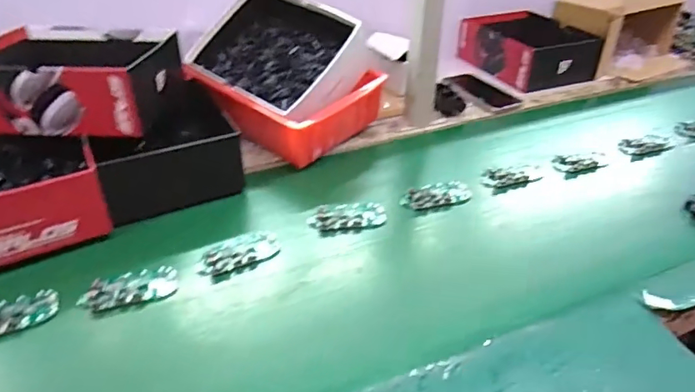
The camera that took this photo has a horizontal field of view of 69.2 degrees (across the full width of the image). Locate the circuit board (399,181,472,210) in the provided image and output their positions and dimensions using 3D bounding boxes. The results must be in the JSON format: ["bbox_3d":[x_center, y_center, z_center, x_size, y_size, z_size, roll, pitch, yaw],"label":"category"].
[{"bbox_3d":[0.123,-0.001,0.708,0.099,0.008,0.040,-14,56,-15],"label":"circuit board"}]

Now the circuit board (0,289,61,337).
[{"bbox_3d":[-0.355,0.126,0.522,0.100,0.022,0.042,-23,42,-30],"label":"circuit board"}]

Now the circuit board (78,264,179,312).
[{"bbox_3d":[-0.240,0.101,0.559,0.096,0.018,0.046,-13,40,-16],"label":"circuit board"}]

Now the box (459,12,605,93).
[{"bbox_3d":[0.377,-0.323,1.080,0.181,0.089,0.251,-14,38,-19],"label":"box"}]

